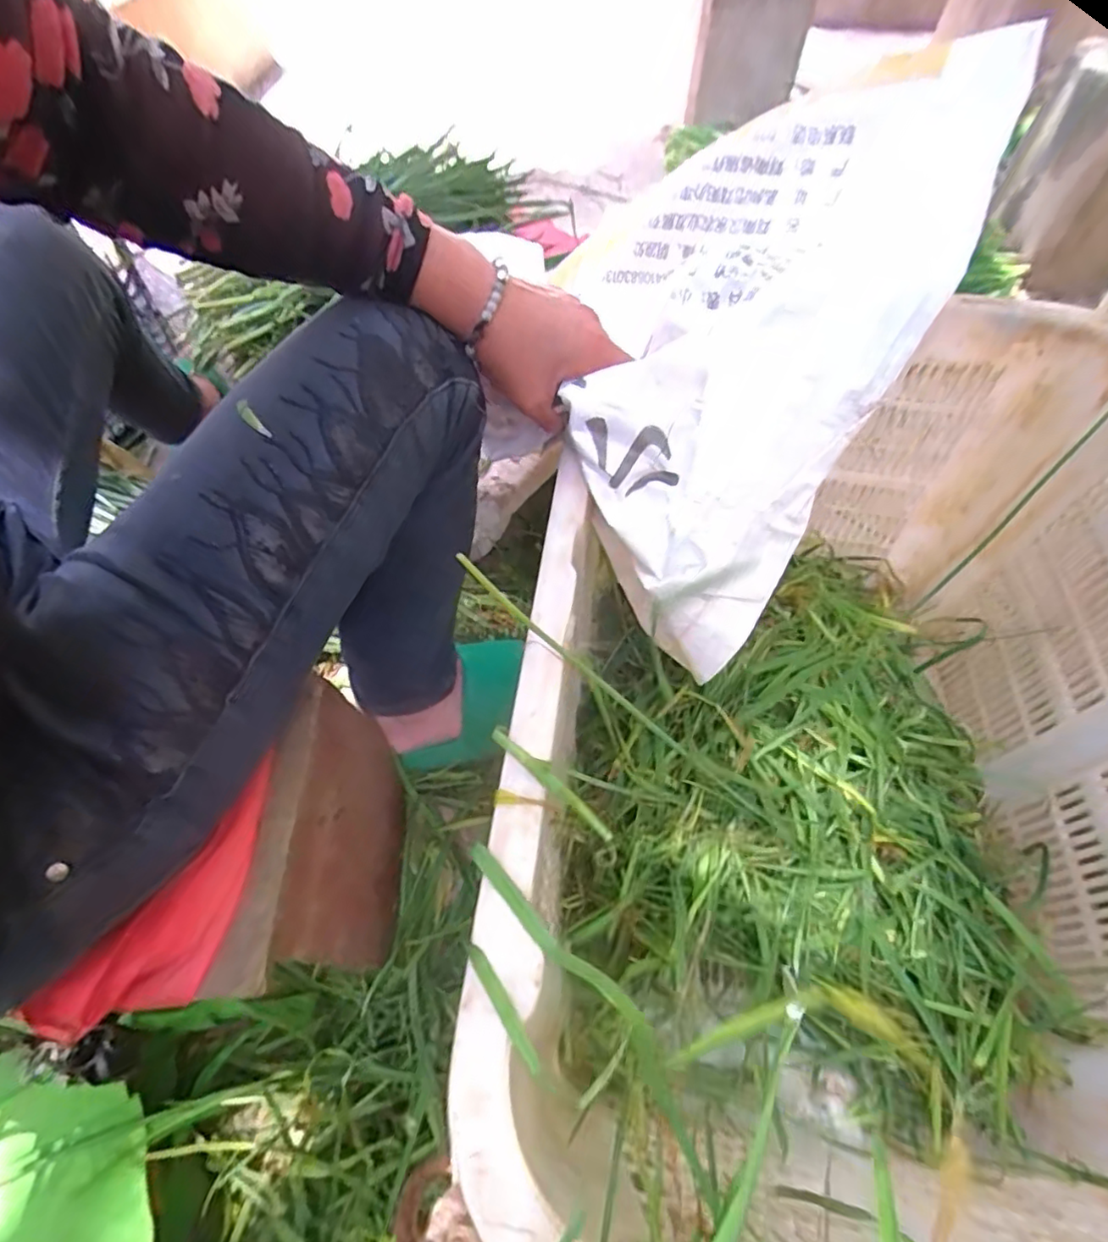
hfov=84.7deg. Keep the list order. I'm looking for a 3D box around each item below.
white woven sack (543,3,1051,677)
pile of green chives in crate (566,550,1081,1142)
[{"bbox_3d":[0.112,-0.183,0.404,0.222,0.104,0.398,20,81,10],"label":"white woven sack"},{"bbox_3d":[0.232,0.177,0.555,0.381,0.157,0.410,6,56,1],"label":"pile of green chives in crate"}]

